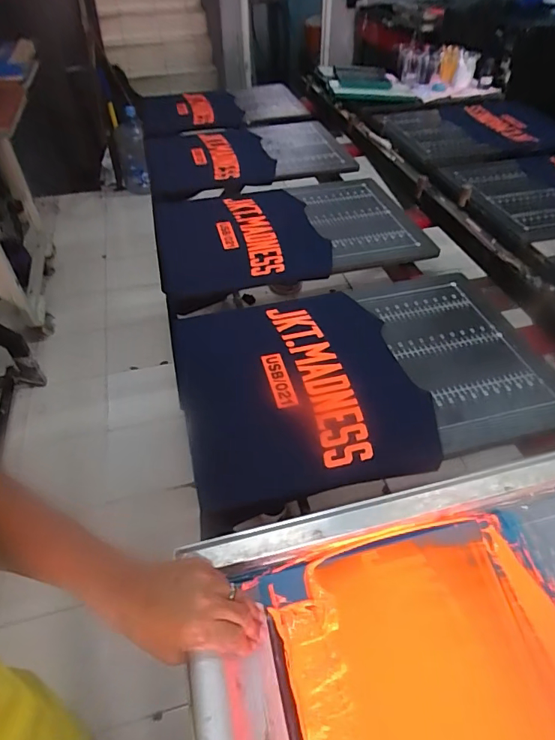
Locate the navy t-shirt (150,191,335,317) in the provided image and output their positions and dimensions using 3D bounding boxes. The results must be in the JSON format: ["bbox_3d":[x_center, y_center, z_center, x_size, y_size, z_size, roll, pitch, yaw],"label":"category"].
[{"bbox_3d":[-0.088,-0.306,1.057,0.370,0.035,0.433,-11,48,-9],"label":"navy t-shirt"}]

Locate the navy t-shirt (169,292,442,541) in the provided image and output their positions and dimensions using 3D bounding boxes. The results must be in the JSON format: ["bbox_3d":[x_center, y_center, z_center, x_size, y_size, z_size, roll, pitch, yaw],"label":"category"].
[{"bbox_3d":[0.024,0.029,0.764,0.382,0.069,0.418,-17,47,-2],"label":"navy t-shirt"}]

